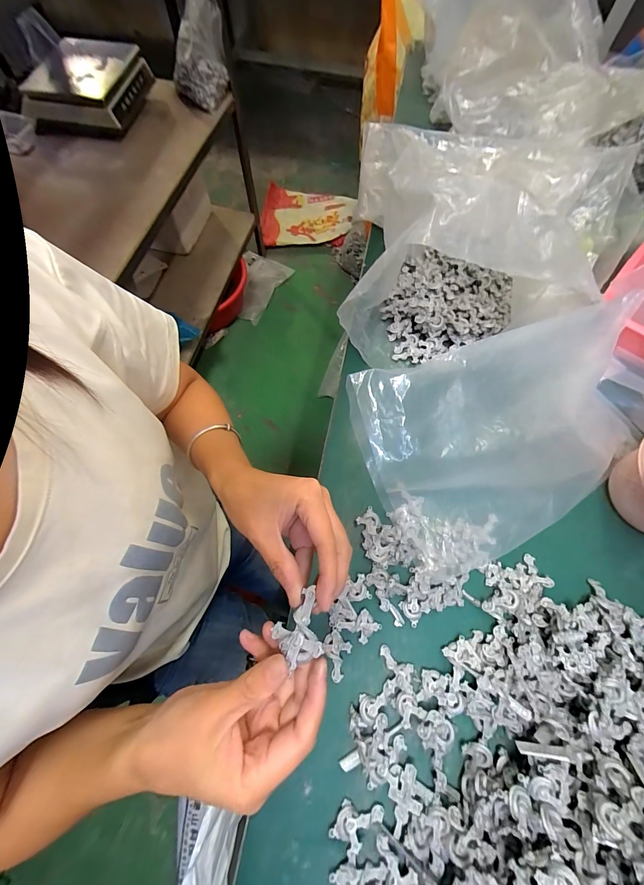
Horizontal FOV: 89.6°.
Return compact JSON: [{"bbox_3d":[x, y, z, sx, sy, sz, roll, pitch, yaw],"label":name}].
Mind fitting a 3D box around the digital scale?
[{"bbox_3d":[-0.681,-1.041,0.950,0.272,0.101,0.307,6,68,2],"label":"digital scale"}]

